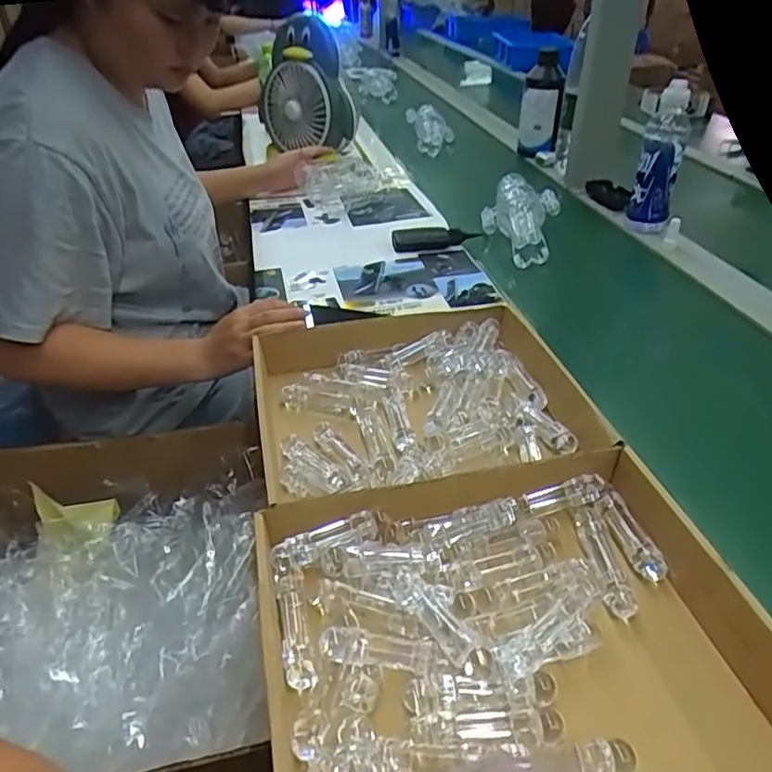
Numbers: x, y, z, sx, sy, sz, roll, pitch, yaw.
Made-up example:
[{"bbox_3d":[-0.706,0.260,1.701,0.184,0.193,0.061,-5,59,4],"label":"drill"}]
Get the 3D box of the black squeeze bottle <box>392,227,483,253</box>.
[{"bbox_3d":[0.082,-0.241,1.009,0.142,0.032,0.028,-4,36,-3],"label":"black squeeze bottle"}]

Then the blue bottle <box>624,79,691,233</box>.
[{"bbox_3d":[0.454,-0.370,1.032,0.073,0.228,0.061,10,38,16],"label":"blue bottle"}]

